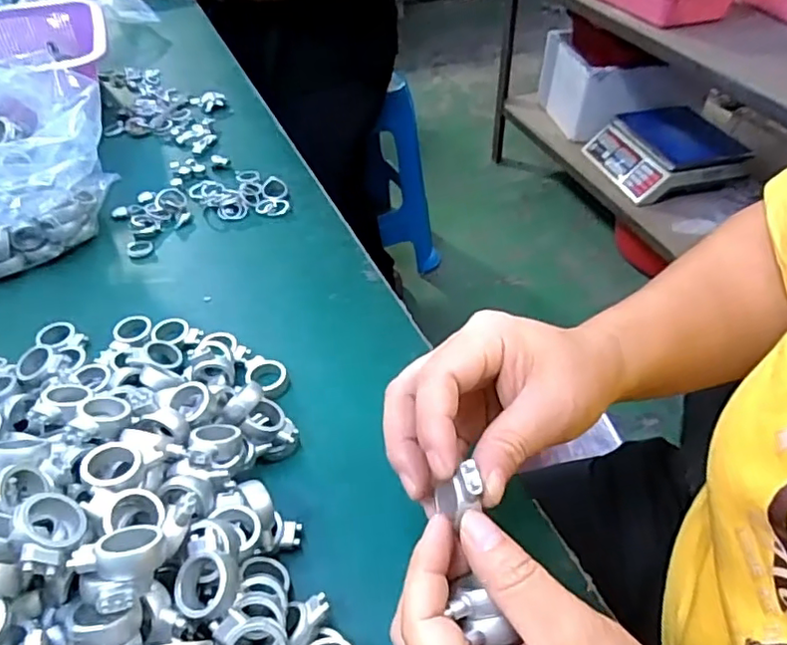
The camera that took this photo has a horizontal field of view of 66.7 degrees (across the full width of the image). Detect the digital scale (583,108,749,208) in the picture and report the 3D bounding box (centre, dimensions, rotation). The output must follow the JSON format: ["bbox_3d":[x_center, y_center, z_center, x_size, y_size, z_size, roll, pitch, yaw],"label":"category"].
[{"bbox_3d":[0.647,-0.404,1.427,0.307,0.116,0.256,-6,44,-5],"label":"digital scale"}]

